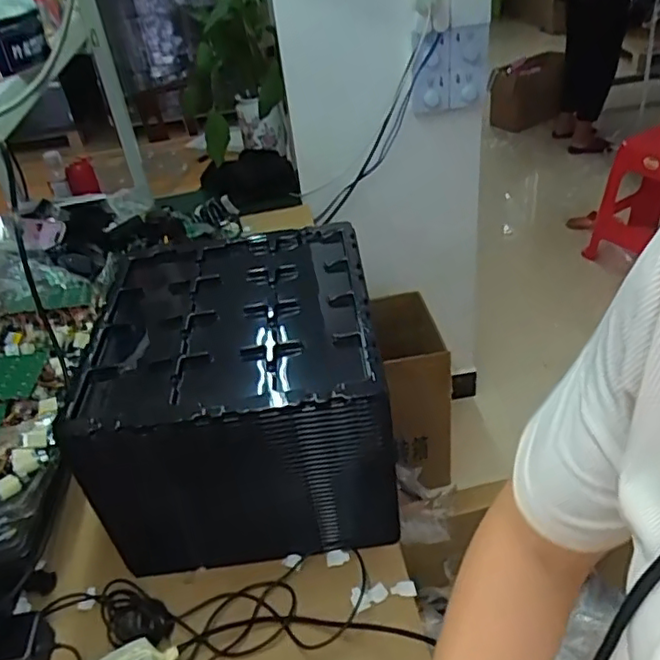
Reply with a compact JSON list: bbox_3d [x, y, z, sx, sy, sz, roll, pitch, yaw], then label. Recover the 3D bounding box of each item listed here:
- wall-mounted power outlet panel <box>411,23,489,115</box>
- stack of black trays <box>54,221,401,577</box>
[{"bbox_3d":[0.254,-0.554,1.295,0.187,0.165,0.043,-21,38,-18],"label":"wall-mounted power outlet panel"},{"bbox_3d":[-0.110,0.074,0.805,0.332,0.244,0.353,-7,36,0],"label":"stack of black trays"}]

